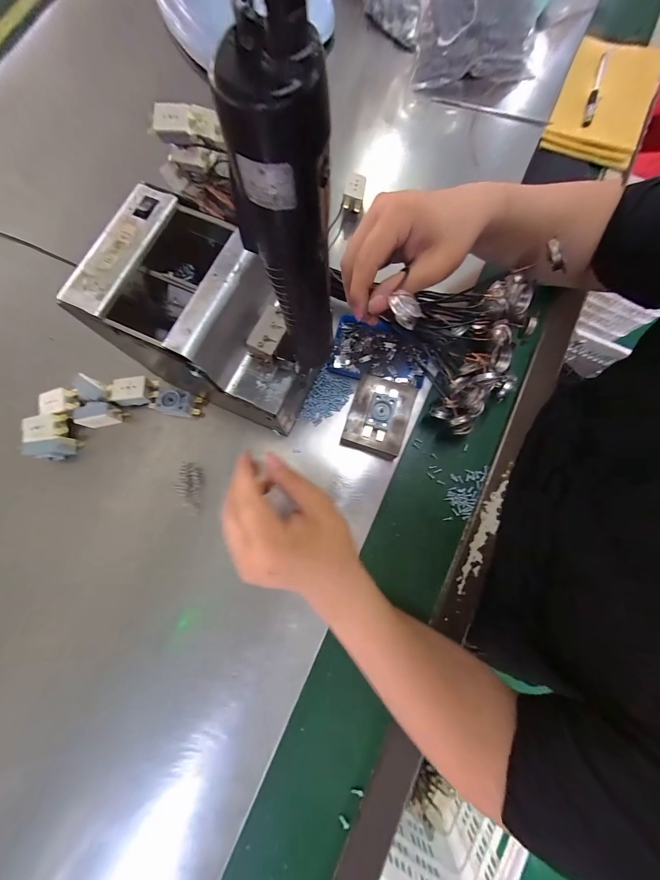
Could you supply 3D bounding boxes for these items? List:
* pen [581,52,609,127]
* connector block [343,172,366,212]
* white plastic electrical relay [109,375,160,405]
[{"bbox_3d":[0.400,-0.525,0.456,0.016,0.011,0.162,23,80,4],"label":"pen"},{"bbox_3d":[0.032,-0.316,0.391,0.025,0.024,0.035,15,79,3],"label":"connector block"},{"bbox_3d":[-0.228,-0.057,0.358,0.054,0.020,0.031,-10,79,-2],"label":"white plastic electrical relay"}]

